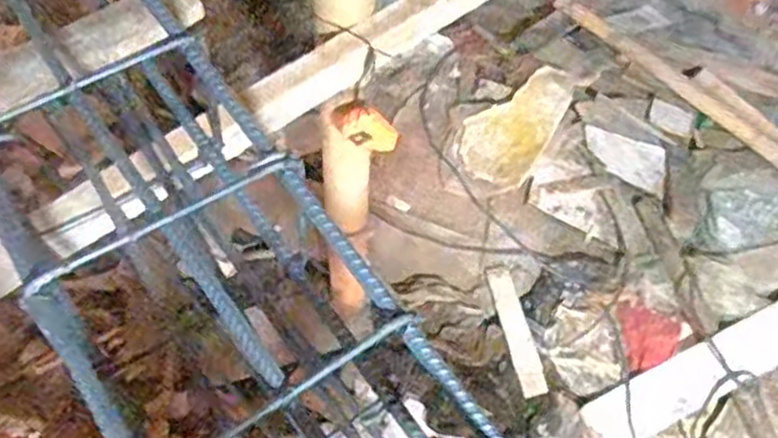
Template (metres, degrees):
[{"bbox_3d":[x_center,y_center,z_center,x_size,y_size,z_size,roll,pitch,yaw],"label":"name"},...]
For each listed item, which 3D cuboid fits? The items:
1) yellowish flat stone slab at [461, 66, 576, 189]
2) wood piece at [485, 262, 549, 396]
[{"bbox_3d":[0.284,-0.224,1.596,0.169,0.034,0.334,28,63,12],"label":"yellowish flat stone slab"},{"bbox_3d":[0.250,0.214,1.437,0.047,0.018,0.268,-10,62,-9],"label":"wood piece"}]

